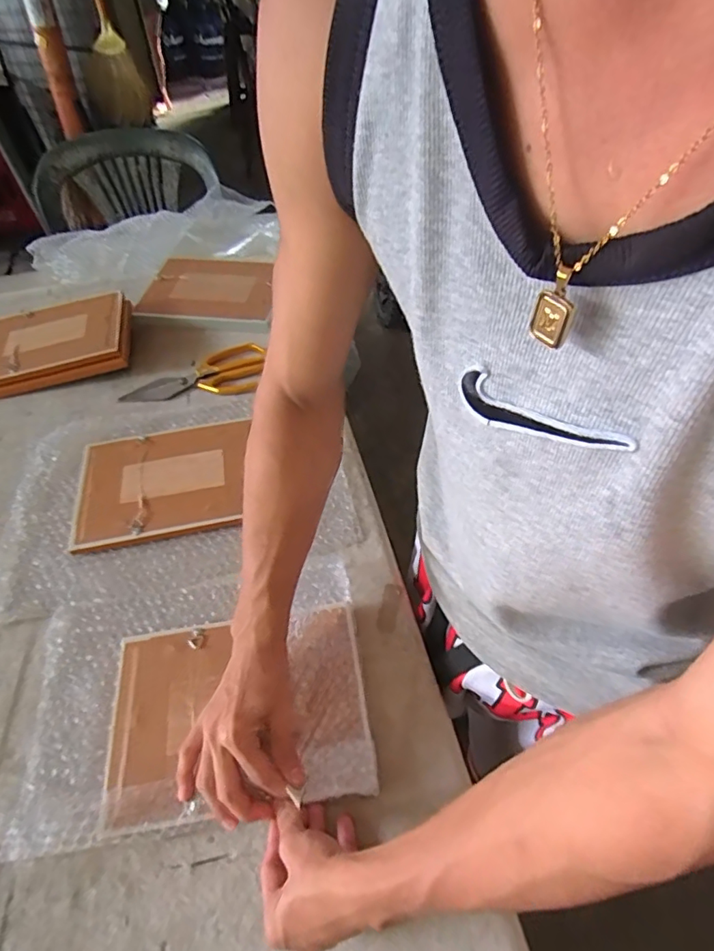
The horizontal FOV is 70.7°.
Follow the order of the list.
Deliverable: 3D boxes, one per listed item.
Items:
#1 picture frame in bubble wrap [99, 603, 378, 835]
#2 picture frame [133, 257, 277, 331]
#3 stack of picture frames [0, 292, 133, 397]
[{"bbox_3d":[-0.109,0.210,0.461,0.230,0.018,0.164,-7,53,-4],"label":"picture frame in bubble wrap"},{"bbox_3d":[-0.254,-0.323,0.888,0.237,0.022,0.173,8,59,8],"label":"picture frame"},{"bbox_3d":[-0.480,-0.210,0.797,0.242,0.044,0.178,-17,54,-11],"label":"stack of picture frames"}]

